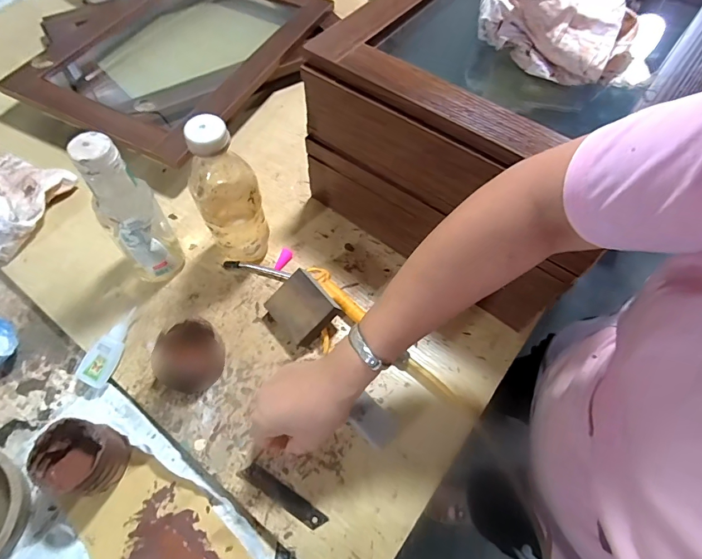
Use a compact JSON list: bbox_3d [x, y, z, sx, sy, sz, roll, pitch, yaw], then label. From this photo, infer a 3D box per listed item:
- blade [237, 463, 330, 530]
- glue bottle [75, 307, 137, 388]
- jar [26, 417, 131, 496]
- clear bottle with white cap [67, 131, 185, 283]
[{"bbox_3d":[-0.070,0.221,0.423,0.098,0.004,0.019,28,64,13],"label":"blade"},{"bbox_3d":[-0.286,0.078,0.488,0.035,0.020,0.092,18,62,8],"label":"glue bottle"},{"bbox_3d":[-0.268,0.180,0.418,0.066,0.065,0.063,1,61,-1],"label":"jar"},{"bbox_3d":[-0.244,-0.067,0.468,0.063,0.202,0.054,-34,68,-19],"label":"clear bottle with white cap"}]

